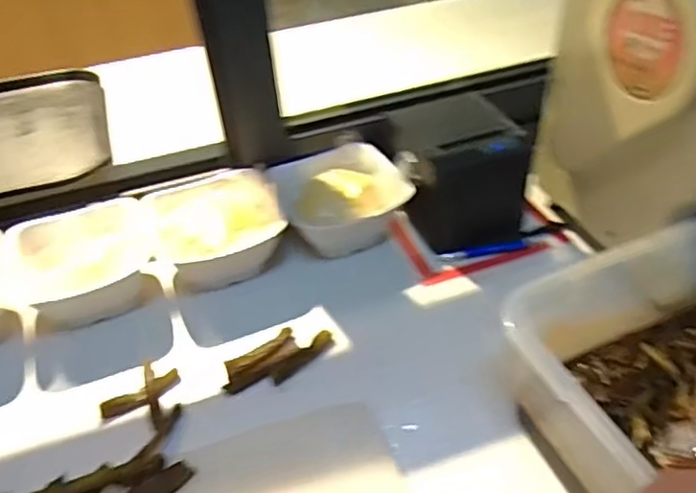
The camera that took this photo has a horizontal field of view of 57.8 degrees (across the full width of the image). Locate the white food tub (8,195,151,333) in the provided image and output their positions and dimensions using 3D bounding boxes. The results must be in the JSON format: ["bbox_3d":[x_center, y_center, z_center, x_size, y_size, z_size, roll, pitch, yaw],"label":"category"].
[{"bbox_3d":[-0.306,0.023,0.733,0.156,0.079,0.123,-13,41,-9],"label":"white food tub"}]

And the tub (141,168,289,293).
[{"bbox_3d":[-0.157,-0.014,0.763,0.152,0.080,0.154,-16,42,-13],"label":"tub"}]

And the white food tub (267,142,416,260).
[{"bbox_3d":[-0.008,-0.051,0.789,0.153,0.082,0.132,-13,41,-9],"label":"white food tub"}]

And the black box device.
[{"bbox_3d":[0.135,-0.092,0.786,0.141,0.127,0.145,-11,41,-7],"label":"black box device"}]

